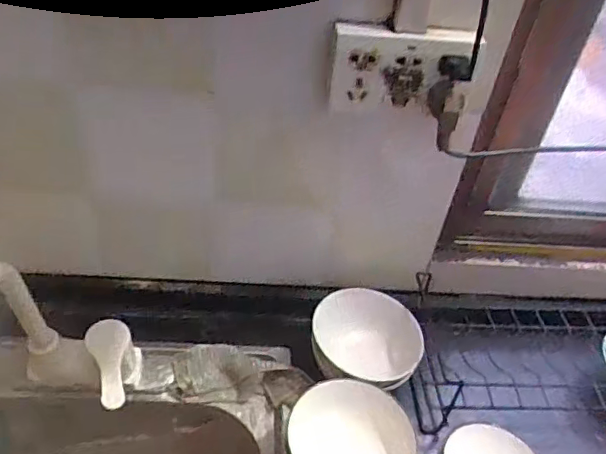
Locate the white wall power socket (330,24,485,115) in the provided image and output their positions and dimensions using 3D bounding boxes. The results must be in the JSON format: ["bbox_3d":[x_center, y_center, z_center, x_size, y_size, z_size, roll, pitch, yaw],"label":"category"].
[{"bbox_3d":[0.103,-0.148,0.554,0.146,0.089,0.035,5,43,-3],"label":"white wall power socket"}]

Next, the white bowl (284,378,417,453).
[{"bbox_3d":[0.051,0.248,0.640,0.140,0.079,0.126,-12,46,-20],"label":"white bowl"}]

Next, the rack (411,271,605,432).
[{"bbox_3d":[0.331,0.165,0.754,0.371,0.121,0.164,3,43,-5],"label":"rack"}]

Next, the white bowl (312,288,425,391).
[{"bbox_3d":[0.082,0.145,0.726,0.143,0.067,0.113,-2,43,-10],"label":"white bowl"}]

